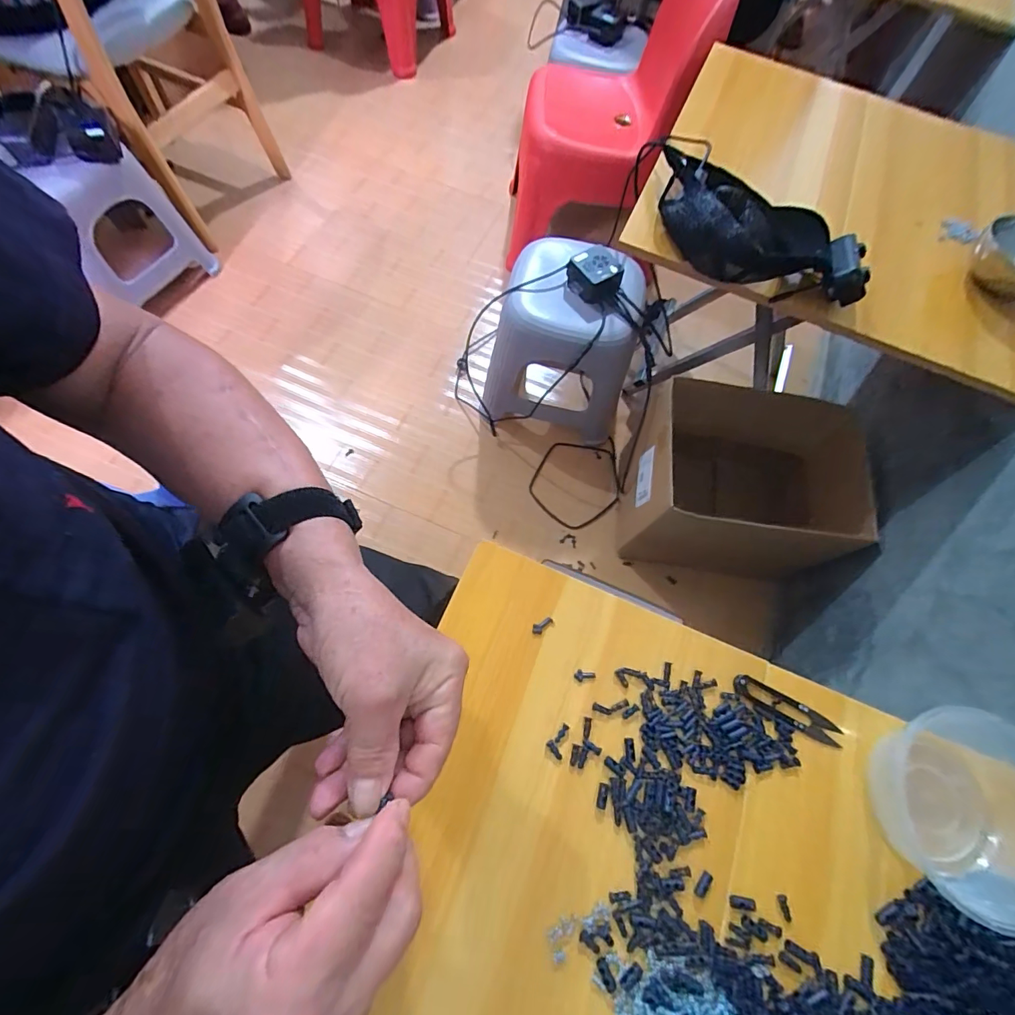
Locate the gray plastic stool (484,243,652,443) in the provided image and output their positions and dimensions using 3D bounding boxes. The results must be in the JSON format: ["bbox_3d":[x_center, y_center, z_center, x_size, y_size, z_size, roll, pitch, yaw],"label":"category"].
[{"bbox_3d":[0.109,-0.357,0.990,0.285,0.338,0.280,8,68,-1],"label":"gray plastic stool"}]

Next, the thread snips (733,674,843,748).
[{"bbox_3d":[0.250,0.181,0.410,0.100,0.010,0.023,27,69,6],"label":"thread snips"}]

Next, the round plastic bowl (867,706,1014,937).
[{"bbox_3d":[0.373,0.232,0.359,0.132,0.053,0.128,1,68,-4],"label":"round plastic bowl"}]

